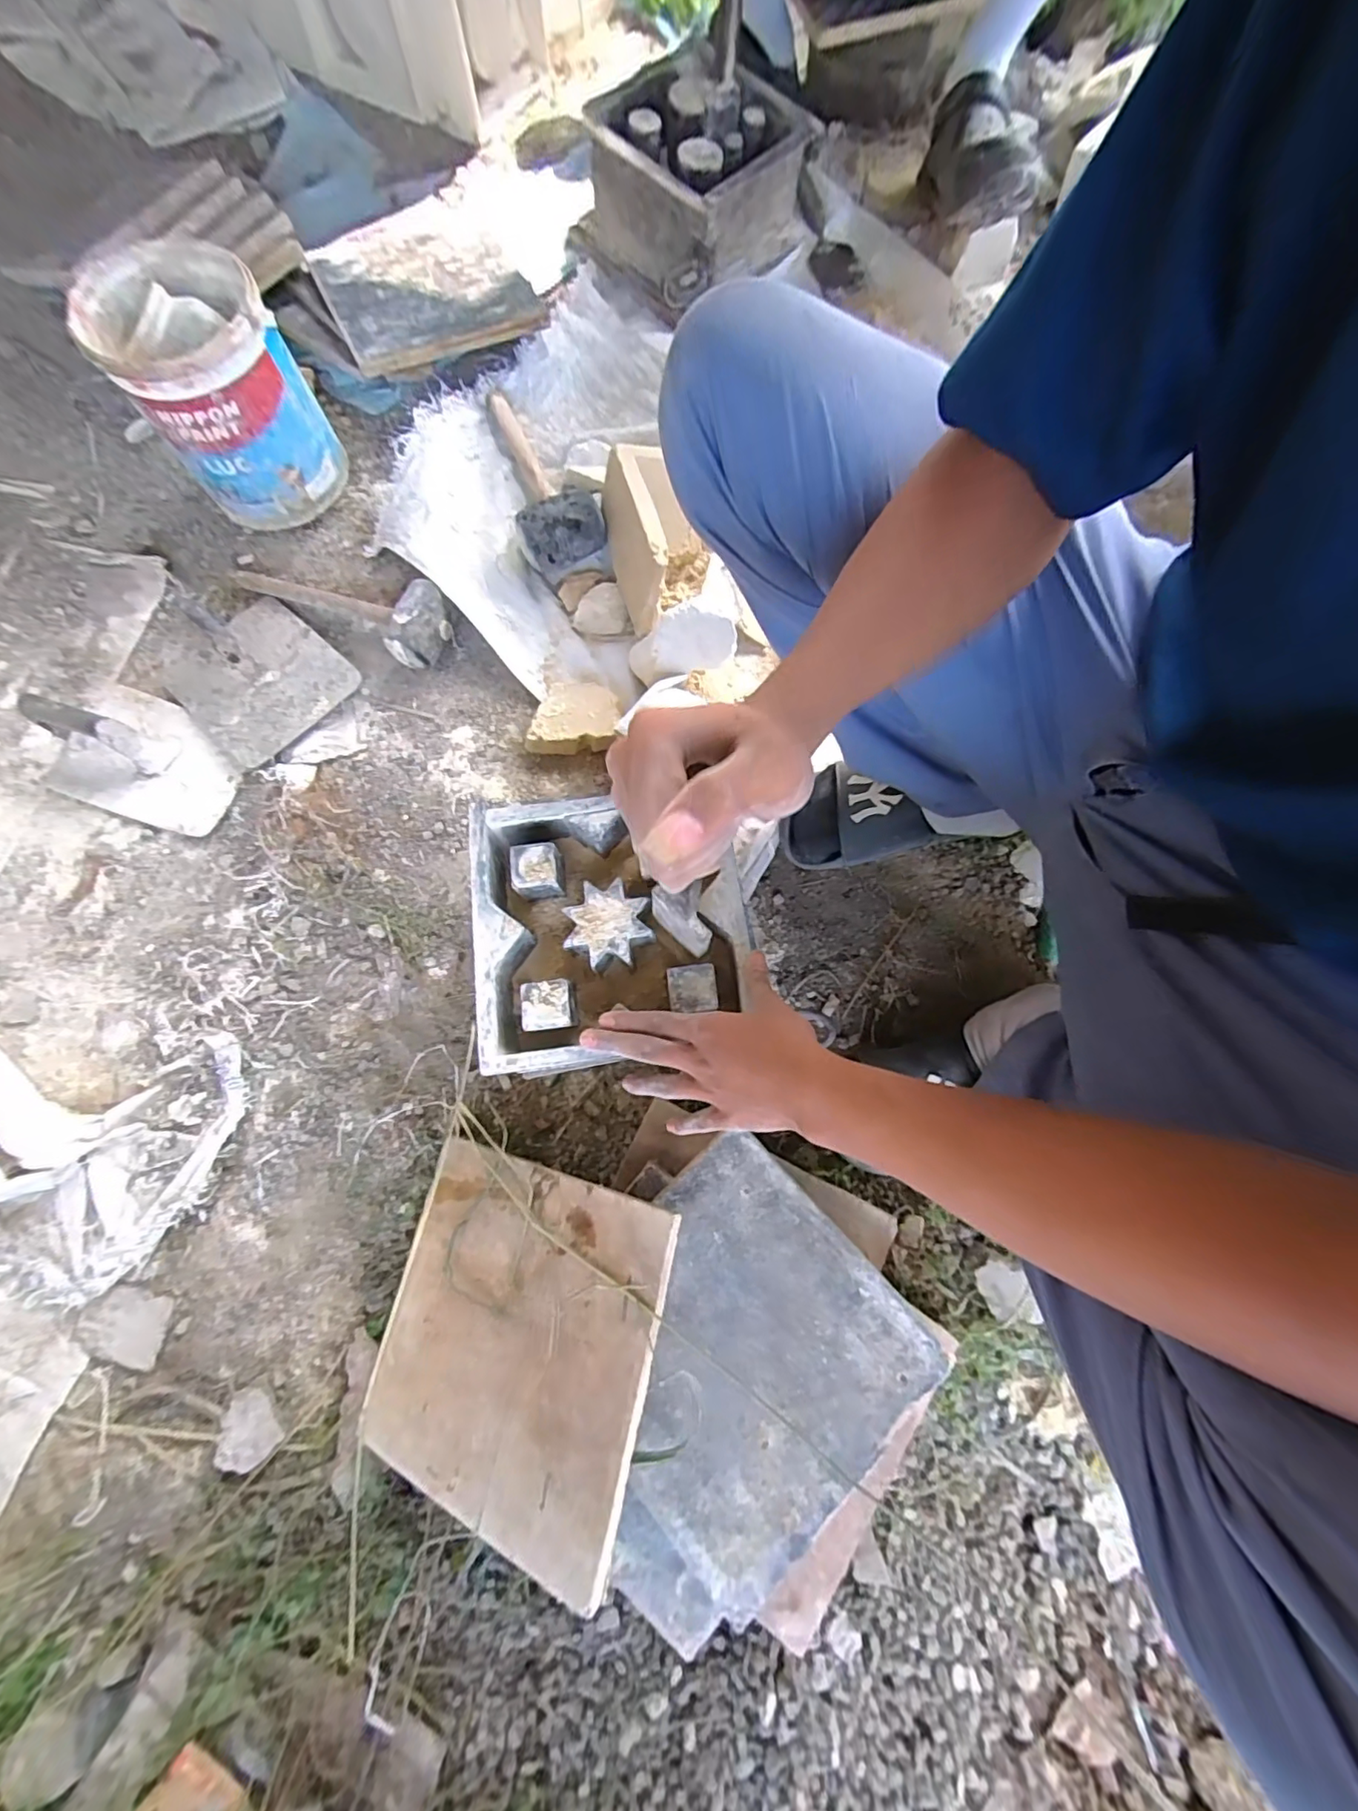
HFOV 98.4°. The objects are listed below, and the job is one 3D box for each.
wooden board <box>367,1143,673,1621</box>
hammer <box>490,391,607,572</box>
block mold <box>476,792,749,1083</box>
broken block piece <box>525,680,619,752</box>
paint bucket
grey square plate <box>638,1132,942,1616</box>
[{"bbox_3d":[-0.137,0.341,0.472,0.248,0.009,0.241,2,69,28],"label":"wooden board"},{"bbox_3d":[-0.170,-0.556,0.741,0.101,0.057,0.274,-15,77,-3],"label":"hammer"},{"bbox_3d":[-0.059,0.020,0.519,0.224,0.062,0.224,-7,76,-2],"label":"block mold"},{"bbox_3d":[-0.123,-0.217,0.678,0.106,0.031,0.081,-8,76,-2],"label":"broken block piece"},{"bbox_3d":[-0.525,-0.590,0.687,0.171,0.191,0.170,0,76,0],"label":"paint bucket"},{"bbox_3d":[0.047,0.356,0.471,0.245,0.016,0.237,-44,80,-9],"label":"grey square plate"}]

